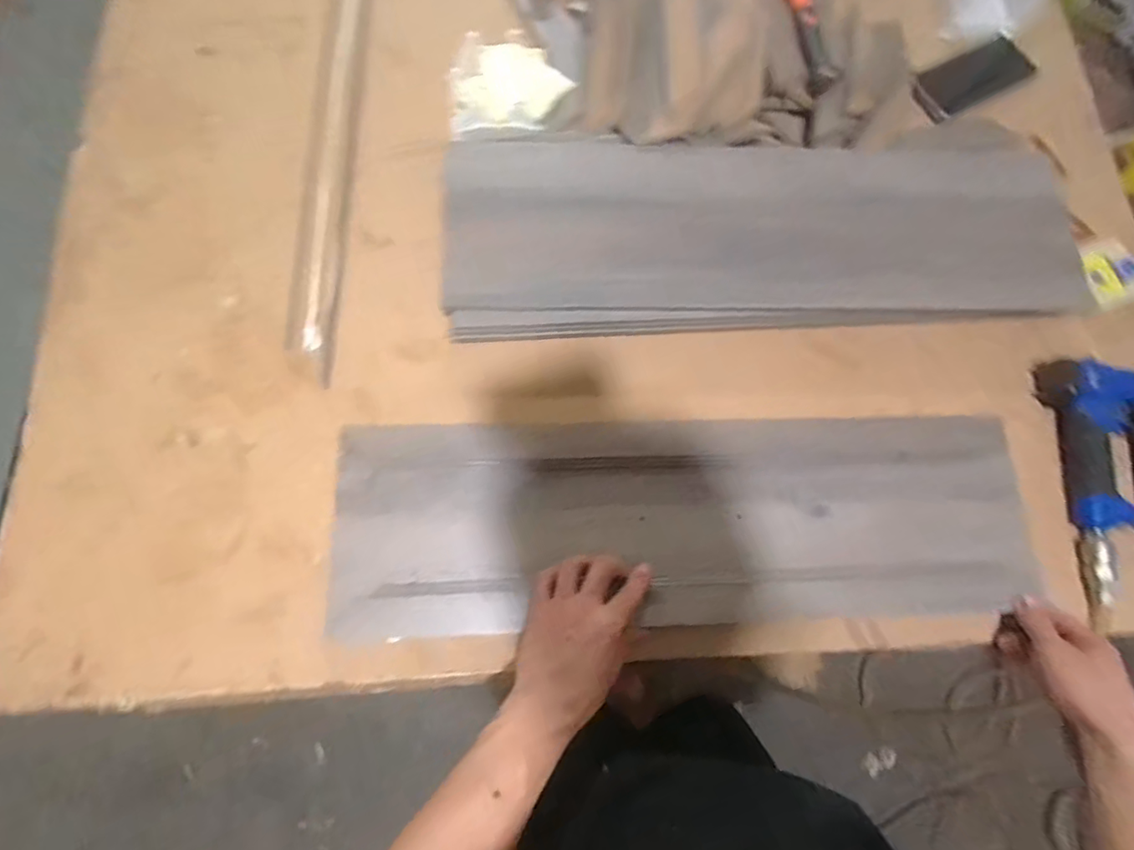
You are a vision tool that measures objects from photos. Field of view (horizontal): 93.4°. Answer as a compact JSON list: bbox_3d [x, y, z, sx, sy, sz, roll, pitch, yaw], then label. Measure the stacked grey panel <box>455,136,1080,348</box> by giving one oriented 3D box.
[{"bbox_3d":[0.203,-0.215,0.565,0.660,0.061,0.213,-3,78,-2],"label":"stacked grey panel"}]

